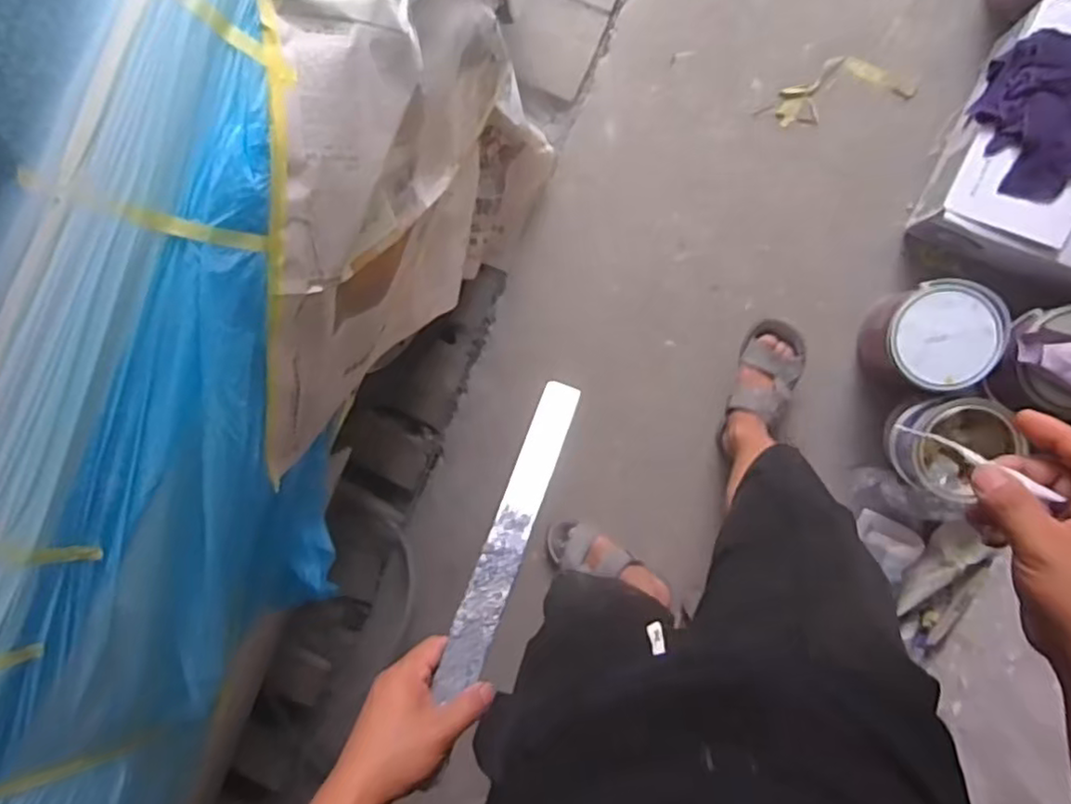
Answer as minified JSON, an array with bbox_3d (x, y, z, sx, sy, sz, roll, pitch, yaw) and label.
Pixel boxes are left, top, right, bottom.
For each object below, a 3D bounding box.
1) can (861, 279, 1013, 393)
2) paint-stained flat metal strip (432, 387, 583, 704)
[{"bbox_3d":[0.637,-0.107,1.076,0.179,0.167,0.168,0,95,10],"label":"can"},{"bbox_3d":[-0.019,0.104,0.574,0.035,0.009,0.278,18,64,6],"label":"paint-stained flat metal strip"}]

